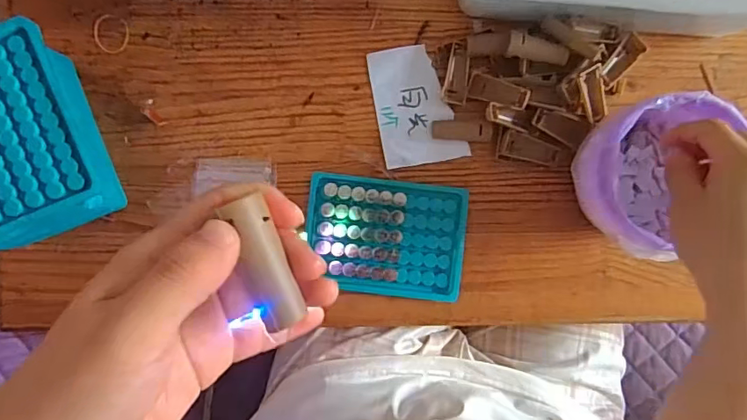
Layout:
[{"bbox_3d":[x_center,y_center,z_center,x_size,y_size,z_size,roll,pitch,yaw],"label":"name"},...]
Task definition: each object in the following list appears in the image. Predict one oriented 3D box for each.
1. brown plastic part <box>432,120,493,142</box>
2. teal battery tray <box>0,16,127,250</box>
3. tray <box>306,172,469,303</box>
[{"bbox_3d":[0.074,-0.066,0.426,0.049,0.008,0.017,4,90,-3],"label":"brown plastic part"},{"bbox_3d":[-0.259,-0.052,0.391,0.094,0.075,0.145,-20,91,-3],"label":"teal battery tray"},{"bbox_3d":[0.010,0.023,0.433,0.131,0.008,0.095,6,90,-3],"label":"tray"}]

